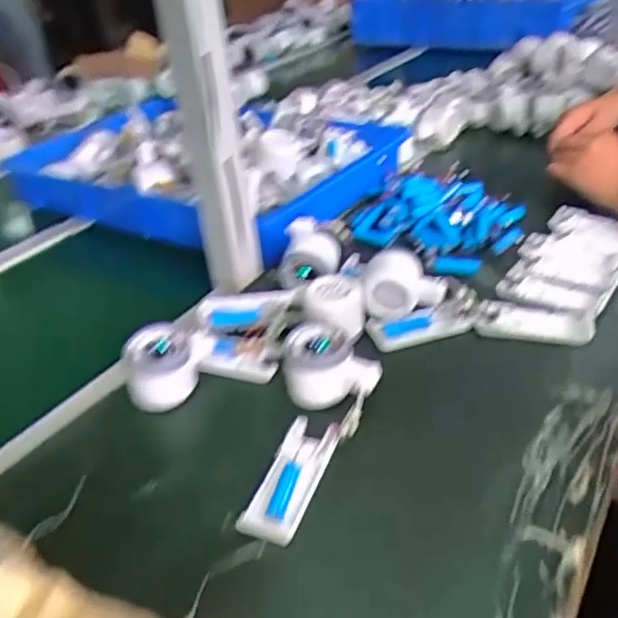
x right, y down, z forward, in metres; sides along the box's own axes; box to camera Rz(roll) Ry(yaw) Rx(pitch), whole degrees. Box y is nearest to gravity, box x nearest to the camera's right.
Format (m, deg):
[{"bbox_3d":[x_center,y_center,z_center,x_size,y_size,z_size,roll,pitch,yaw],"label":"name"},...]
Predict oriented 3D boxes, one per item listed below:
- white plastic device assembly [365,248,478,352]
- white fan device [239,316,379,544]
[{"bbox_3d":[0.104,-0.017,0.600,0.105,0.057,0.083,-11,35,-8],"label":"white plastic device assembly"},{"bbox_3d":[0.002,0.094,0.485,0.080,0.043,0.192,7,49,16],"label":"white fan device"}]

